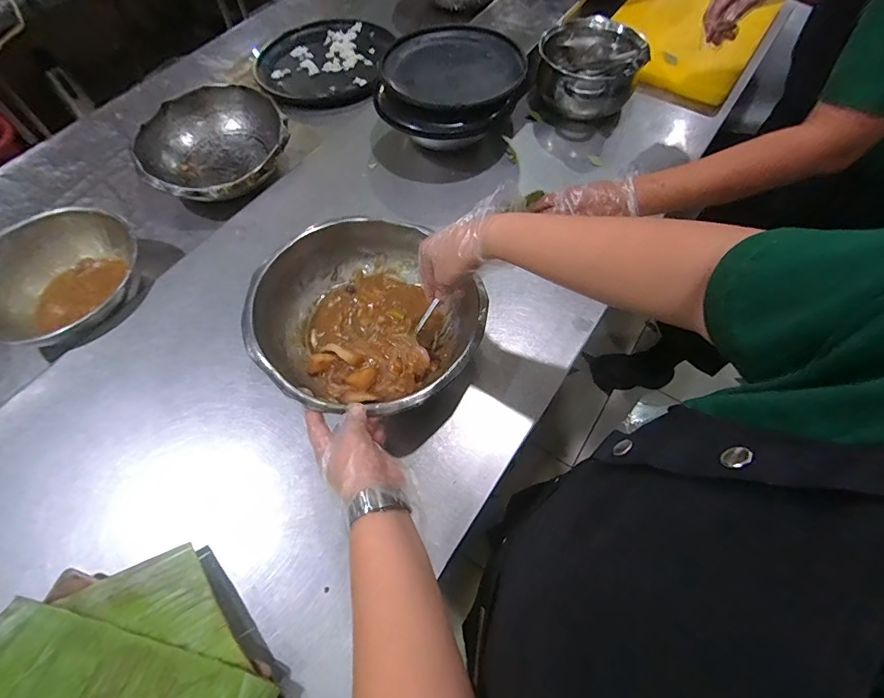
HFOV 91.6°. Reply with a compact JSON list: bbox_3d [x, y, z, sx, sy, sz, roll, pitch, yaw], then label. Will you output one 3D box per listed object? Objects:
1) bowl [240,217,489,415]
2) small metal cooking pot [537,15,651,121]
[{"bbox_3d":[-0.100,-0.042,0.571,0.270,0.100,0.286,-2,57,4],"label":"bowl"},{"bbox_3d":[0.269,-0.510,0.812,0.185,0.126,0.213,11,64,7],"label":"small metal cooking pot"}]

